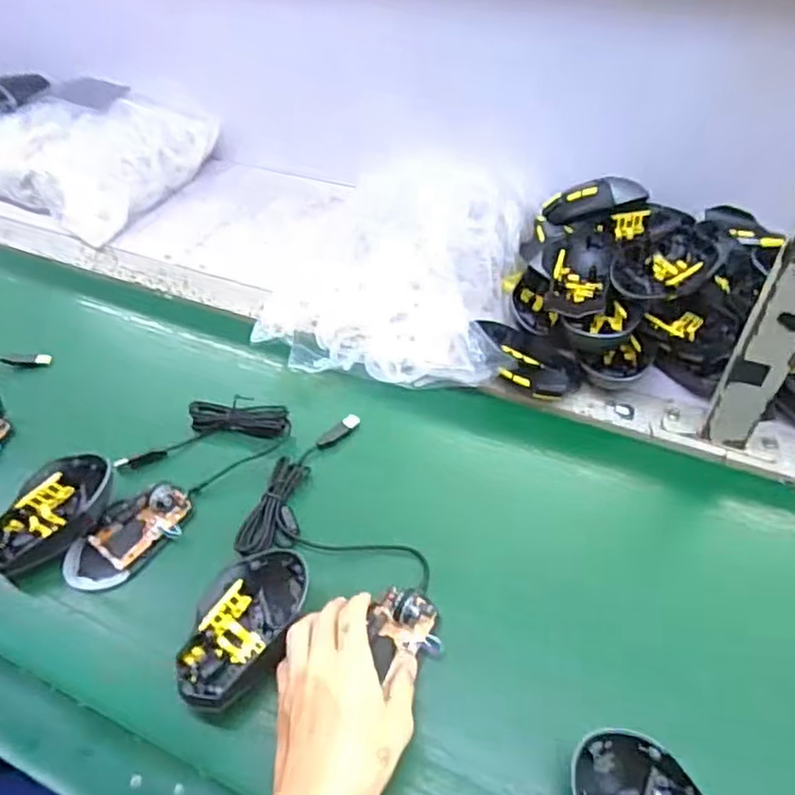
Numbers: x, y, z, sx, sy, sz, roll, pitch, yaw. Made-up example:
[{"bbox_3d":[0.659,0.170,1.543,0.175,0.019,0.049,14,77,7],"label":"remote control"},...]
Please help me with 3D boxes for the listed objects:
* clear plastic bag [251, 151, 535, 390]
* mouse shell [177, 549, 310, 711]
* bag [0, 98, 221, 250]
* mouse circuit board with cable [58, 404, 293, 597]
[{"bbox_3d":[0.008,-0.169,0.736,0.266,0.085,0.339,9,51,10],"label":"clear plastic bag"},{"bbox_3d":[-0.113,0.172,0.479,0.073,0.041,0.117,18,53,17],"label":"mouse shell"},{"bbox_3d":[-0.561,-0.348,0.902,0.558,0.111,0.243,4,50,5],"label":"bag"},{"bbox_3d":[-0.206,0.070,0.583,0.094,0.021,0.225,31,57,25],"label":"mouse circuit board with cable"}]

